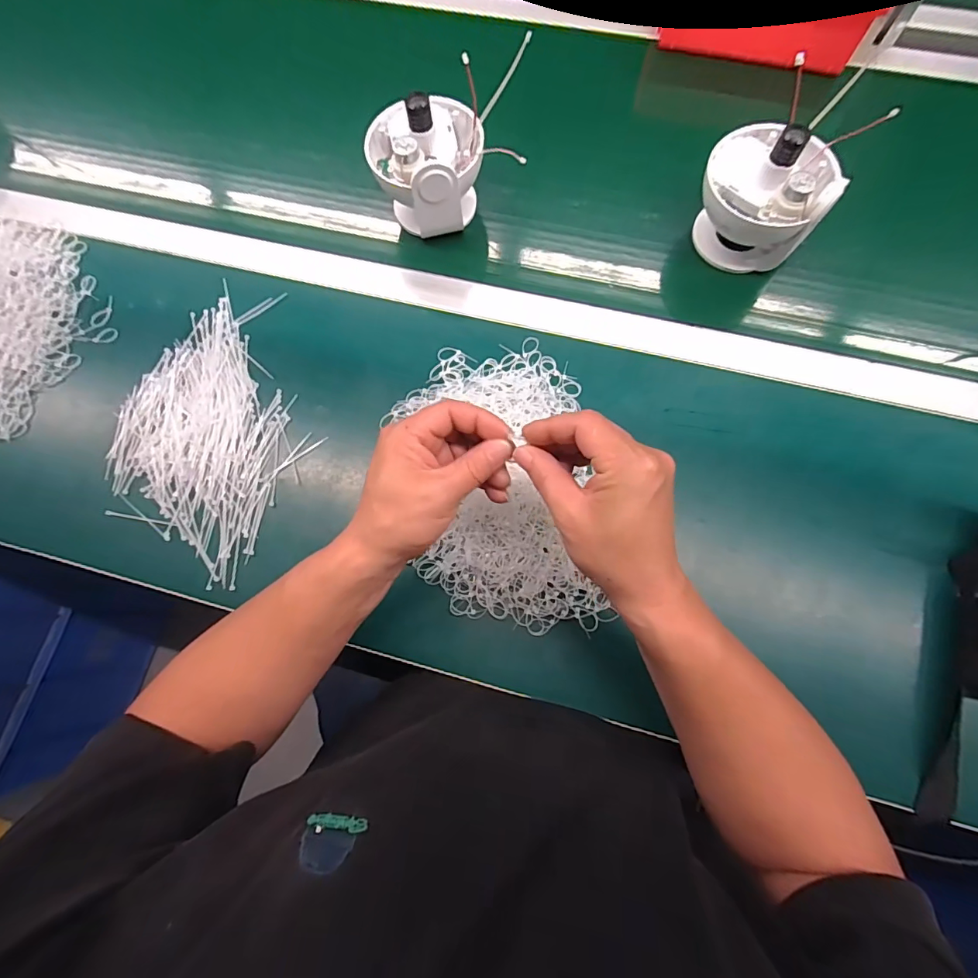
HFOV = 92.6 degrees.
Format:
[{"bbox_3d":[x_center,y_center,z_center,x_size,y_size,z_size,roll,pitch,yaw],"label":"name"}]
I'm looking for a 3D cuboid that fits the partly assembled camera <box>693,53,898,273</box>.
[{"bbox_3d":[0.272,-0.297,0.448,0.117,0.135,0.113,-1,75,2],"label":"partly assembled camera"}]

